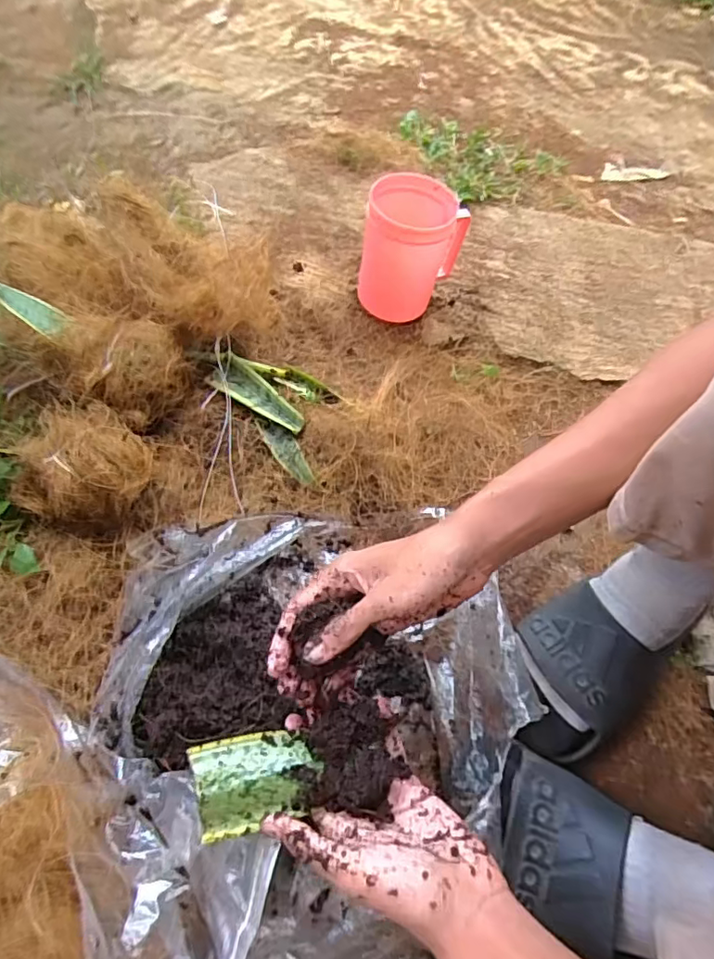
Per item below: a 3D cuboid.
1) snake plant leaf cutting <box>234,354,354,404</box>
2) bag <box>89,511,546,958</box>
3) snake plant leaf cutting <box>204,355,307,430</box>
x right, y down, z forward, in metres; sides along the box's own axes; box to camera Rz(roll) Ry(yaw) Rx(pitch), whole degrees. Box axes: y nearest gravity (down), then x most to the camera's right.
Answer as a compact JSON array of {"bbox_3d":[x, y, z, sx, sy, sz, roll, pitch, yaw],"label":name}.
[{"bbox_3d":[-0.072,-0.112,0.615,0.137,0.014,0.026,28,62,9],"label":"snake plant leaf cutting"},{"bbox_3d":[-0.047,0.185,0.431,0.355,0.105,0.319,27,62,11],"label":"bag"},{"bbox_3d":[-0.106,-0.093,0.592,0.120,0.018,0.042,36,64,14],"label":"snake plant leaf cutting"}]

